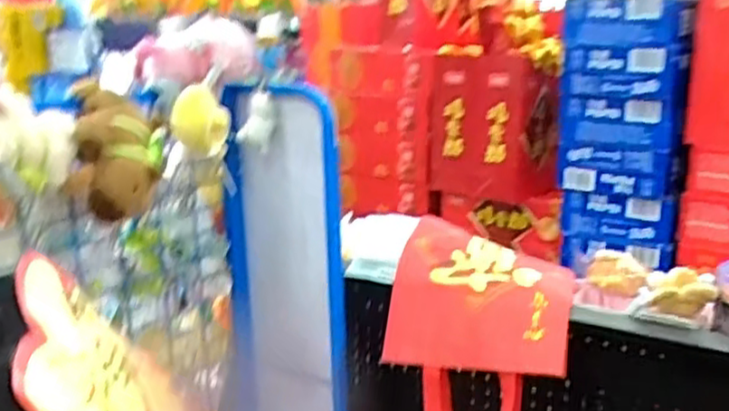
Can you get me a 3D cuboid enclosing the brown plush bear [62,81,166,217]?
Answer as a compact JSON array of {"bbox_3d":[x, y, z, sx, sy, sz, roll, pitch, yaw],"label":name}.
[{"bbox_3d":[-0.312,-0.066,0.901,0.108,0.151,0.107,-3,14,-11],"label":"brown plush bear"}]

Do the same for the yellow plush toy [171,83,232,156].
[{"bbox_3d":[-0.232,-0.120,1.005,0.075,0.087,0.093,-4,14,-16],"label":"yellow plush toy"}]

